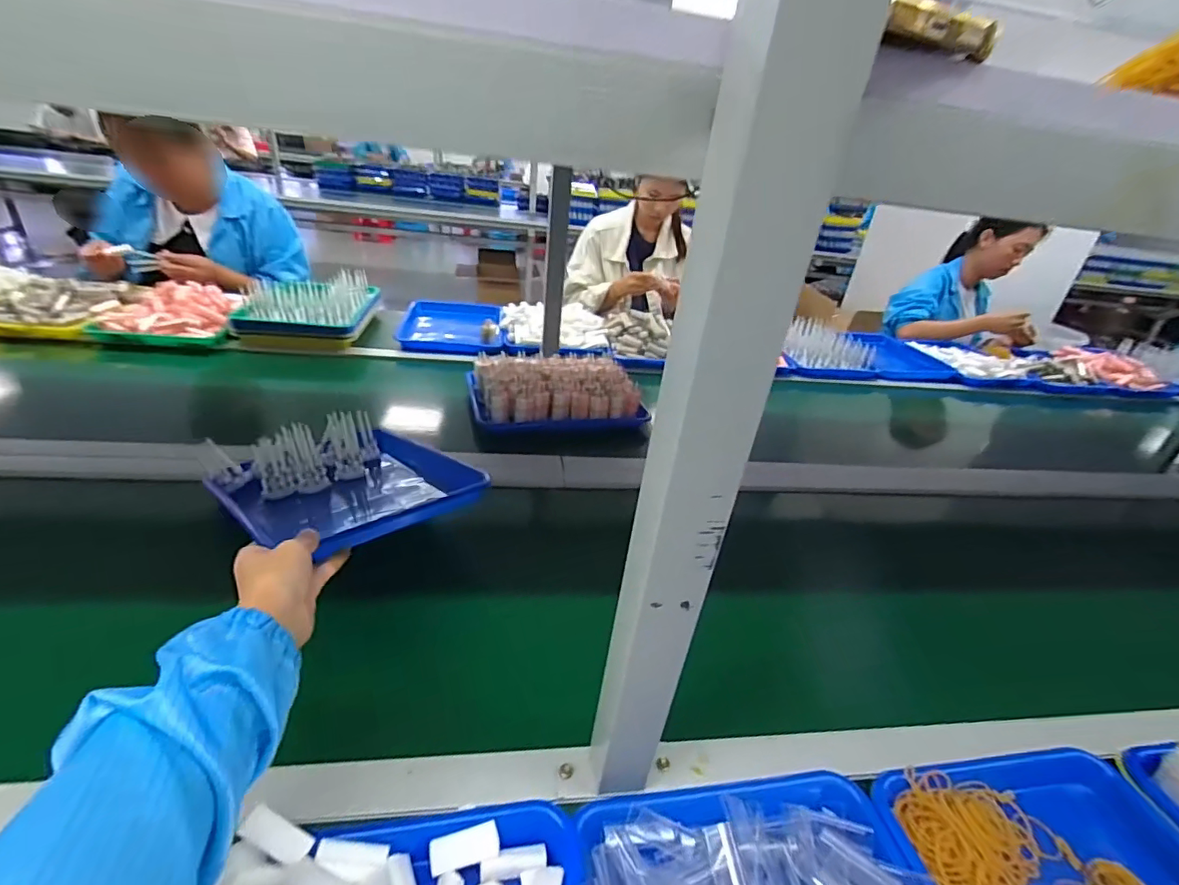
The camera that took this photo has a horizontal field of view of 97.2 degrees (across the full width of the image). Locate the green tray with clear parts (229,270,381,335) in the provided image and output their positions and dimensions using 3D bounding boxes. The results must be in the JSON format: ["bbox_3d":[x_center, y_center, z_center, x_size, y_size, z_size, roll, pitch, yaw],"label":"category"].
[{"bbox_3d":[-0.630,-0.313,1.175,0.253,0.078,0.273,0,31,-13],"label":"green tray with clear parts"}]

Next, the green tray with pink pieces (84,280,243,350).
[{"bbox_3d":[-0.887,-0.274,1.113,0.240,0.076,0.217,-1,31,-14],"label":"green tray with pink pieces"}]

